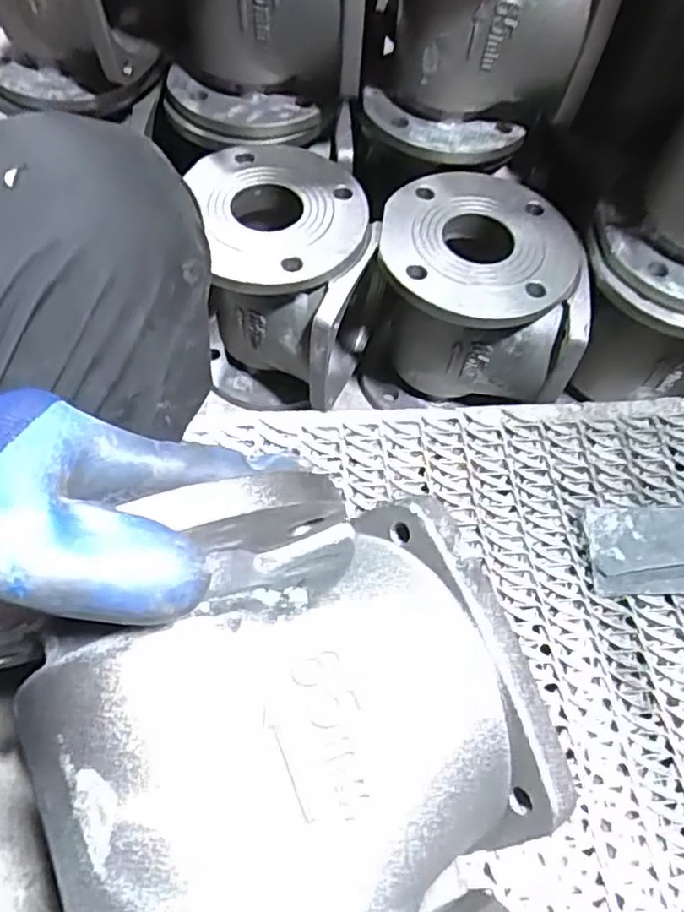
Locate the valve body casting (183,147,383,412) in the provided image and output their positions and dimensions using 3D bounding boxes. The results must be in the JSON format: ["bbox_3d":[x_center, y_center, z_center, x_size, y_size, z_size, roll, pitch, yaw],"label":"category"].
[{"bbox_3d":[-0.053,-0.164,0.638,0.154,0.183,0.156,1,61,-2],"label":"valve body casting"}]

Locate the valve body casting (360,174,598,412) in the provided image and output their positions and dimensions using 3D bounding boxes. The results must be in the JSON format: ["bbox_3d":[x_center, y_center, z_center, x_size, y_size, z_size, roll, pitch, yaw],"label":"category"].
[{"bbox_3d":[0.125,-0.143,0.642,0.189,0.186,0.161,11,61,3],"label":"valve body casting"}]

